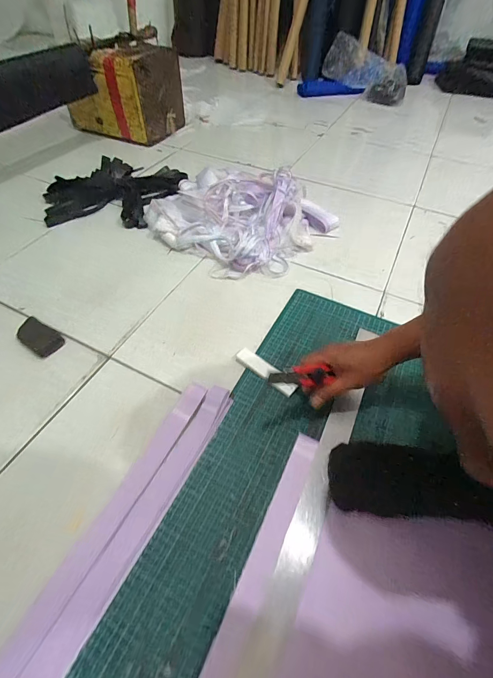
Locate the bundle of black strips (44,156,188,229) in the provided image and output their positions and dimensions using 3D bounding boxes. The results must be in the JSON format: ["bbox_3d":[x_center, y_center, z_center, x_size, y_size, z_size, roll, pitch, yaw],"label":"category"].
[{"bbox_3d":[-0.357,-0.411,0.868,0.359,0.048,0.301,2,52,-1],"label":"bundle of black strips"}]

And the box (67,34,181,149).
[{"bbox_3d":[-0.425,-0.852,1.081,0.320,0.230,0.269,15,54,10],"label":"box"}]

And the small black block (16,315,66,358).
[{"bbox_3d":[-0.376,-0.006,0.570,0.087,0.021,0.053,27,56,18],"label":"small black block"}]

